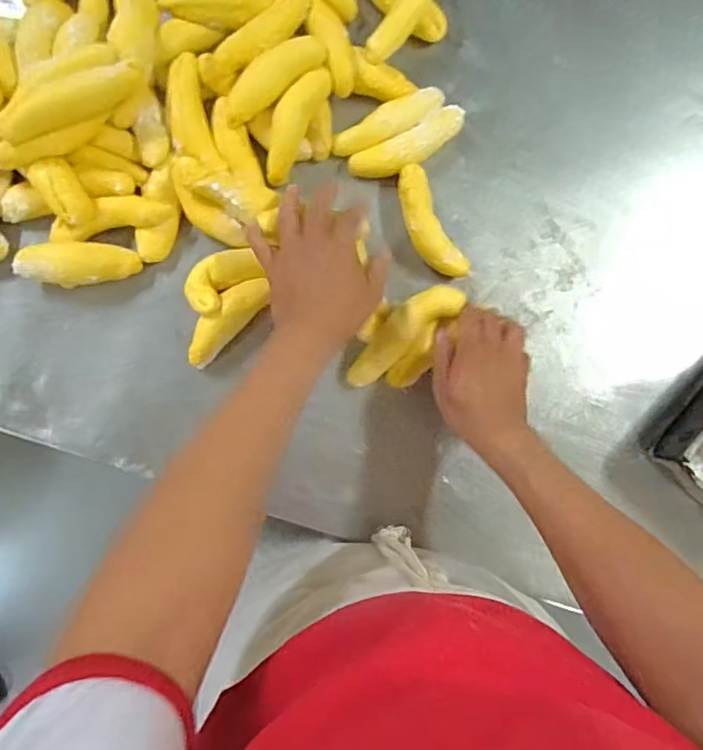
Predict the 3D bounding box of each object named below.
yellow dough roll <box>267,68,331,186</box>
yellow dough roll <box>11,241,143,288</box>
[{"bbox_3d":[-0.057,-0.247,0.557,0.036,0.024,0.112,24,85,-4],"label":"yellow dough roll"},{"bbox_3d":[-0.259,-0.105,0.543,0.115,0.044,0.040,-2,87,-5],"label":"yellow dough roll"}]

